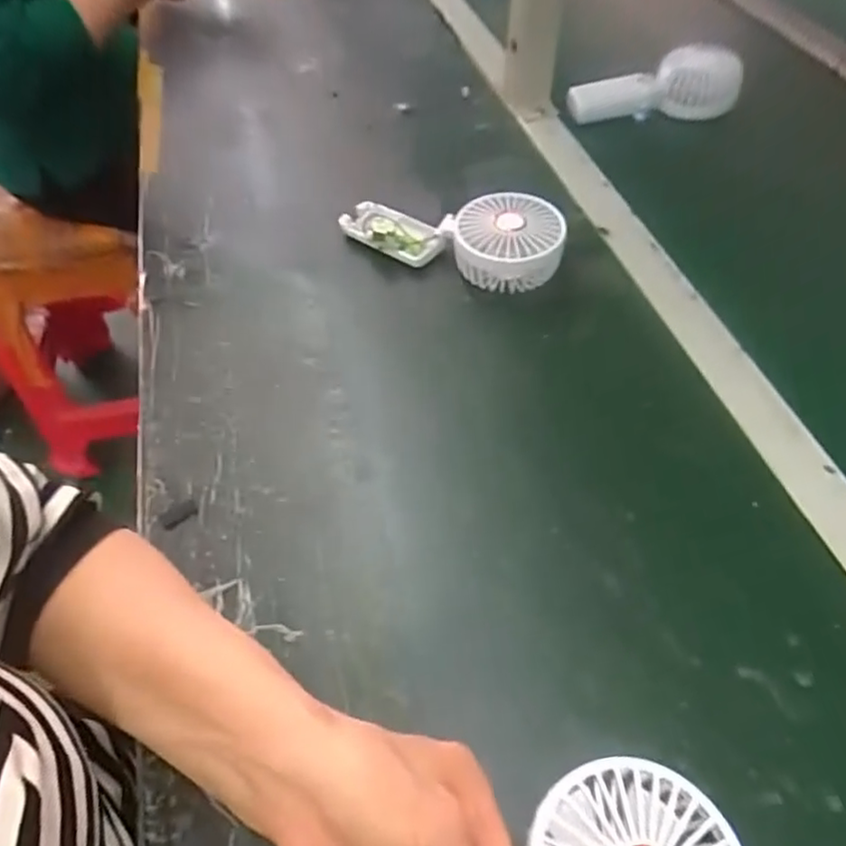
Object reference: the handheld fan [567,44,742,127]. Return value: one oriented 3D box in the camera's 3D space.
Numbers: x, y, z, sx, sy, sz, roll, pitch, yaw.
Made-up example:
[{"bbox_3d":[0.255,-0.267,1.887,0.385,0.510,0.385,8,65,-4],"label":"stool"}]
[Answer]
[{"bbox_3d":[0.245,-0.351,0.664,0.172,0.055,0.069,0,51,19],"label":"handheld fan"}]

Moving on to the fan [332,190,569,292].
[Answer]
[{"bbox_3d":[0.018,-0.154,0.511,0.193,0.045,0.079,13,54,13],"label":"fan"}]

